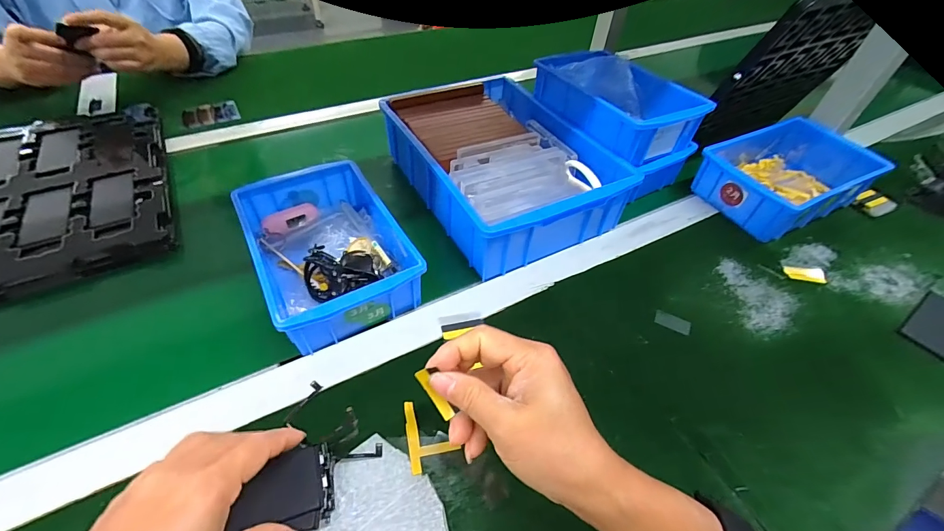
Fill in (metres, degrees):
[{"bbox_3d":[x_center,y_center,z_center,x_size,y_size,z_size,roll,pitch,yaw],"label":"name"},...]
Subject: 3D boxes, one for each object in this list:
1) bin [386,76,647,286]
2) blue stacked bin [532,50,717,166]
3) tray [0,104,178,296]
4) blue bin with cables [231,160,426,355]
[{"bbox_3d":[0.032,-0.129,0.502,0.203,0.082,0.287,-21,52,-21],"label":"bin"},{"bbox_3d":[0.181,-0.215,0.508,0.131,0.054,0.191,-19,52,-20],"label":"blue stacked bin"},{"bbox_3d":[-0.507,-0.096,0.484,0.227,0.028,0.331,-21,52,-21],"label":"tray"},{"bbox_3d":[-0.149,-0.019,0.408,0.130,0.059,0.200,-22,53,-22],"label":"blue bin with cables"}]

